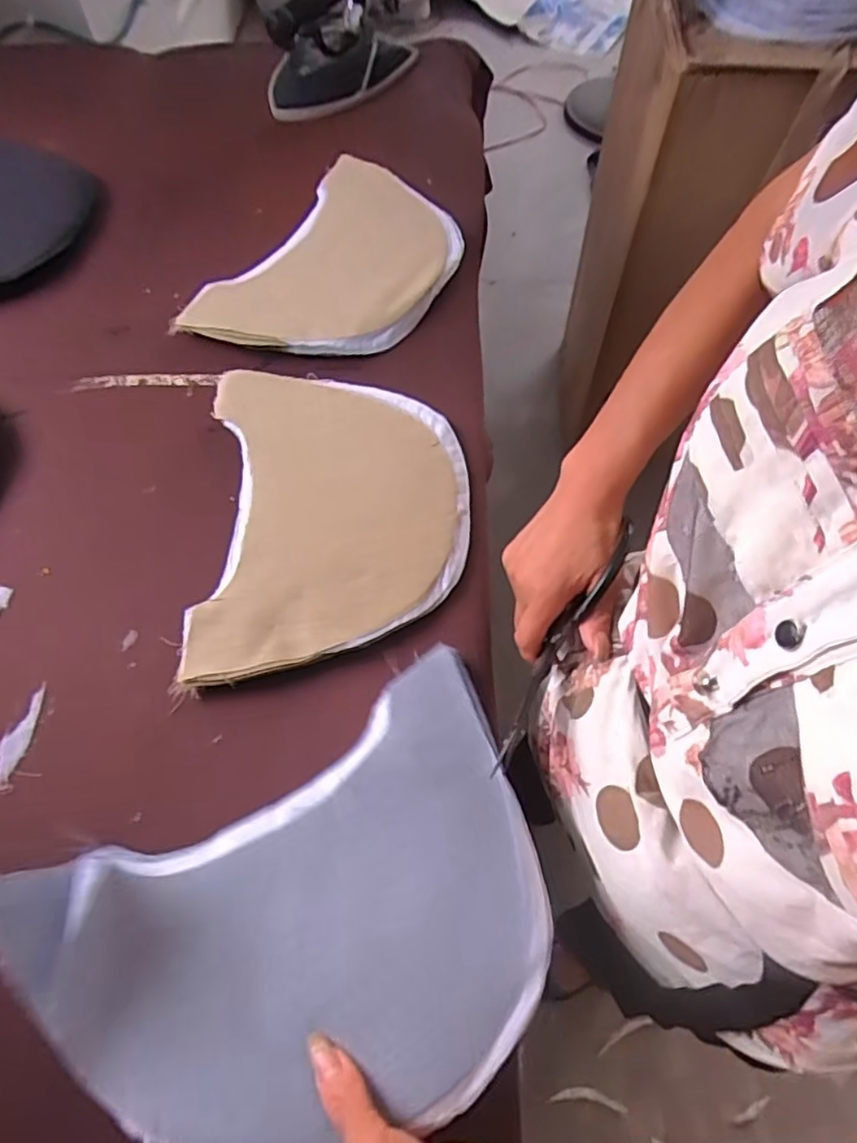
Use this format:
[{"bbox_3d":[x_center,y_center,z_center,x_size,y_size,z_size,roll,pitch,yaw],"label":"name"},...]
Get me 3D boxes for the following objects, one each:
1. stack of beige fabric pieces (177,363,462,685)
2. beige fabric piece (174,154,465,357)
[{"bbox_3d":[-0.078,-0.053,0.536,0.212,0.027,0.288,-3,62,-2],"label":"stack of beige fabric pieces"},{"bbox_3d":[-0.090,-0.317,0.662,0.201,0.028,0.291,32,67,15],"label":"beige fabric piece"}]

